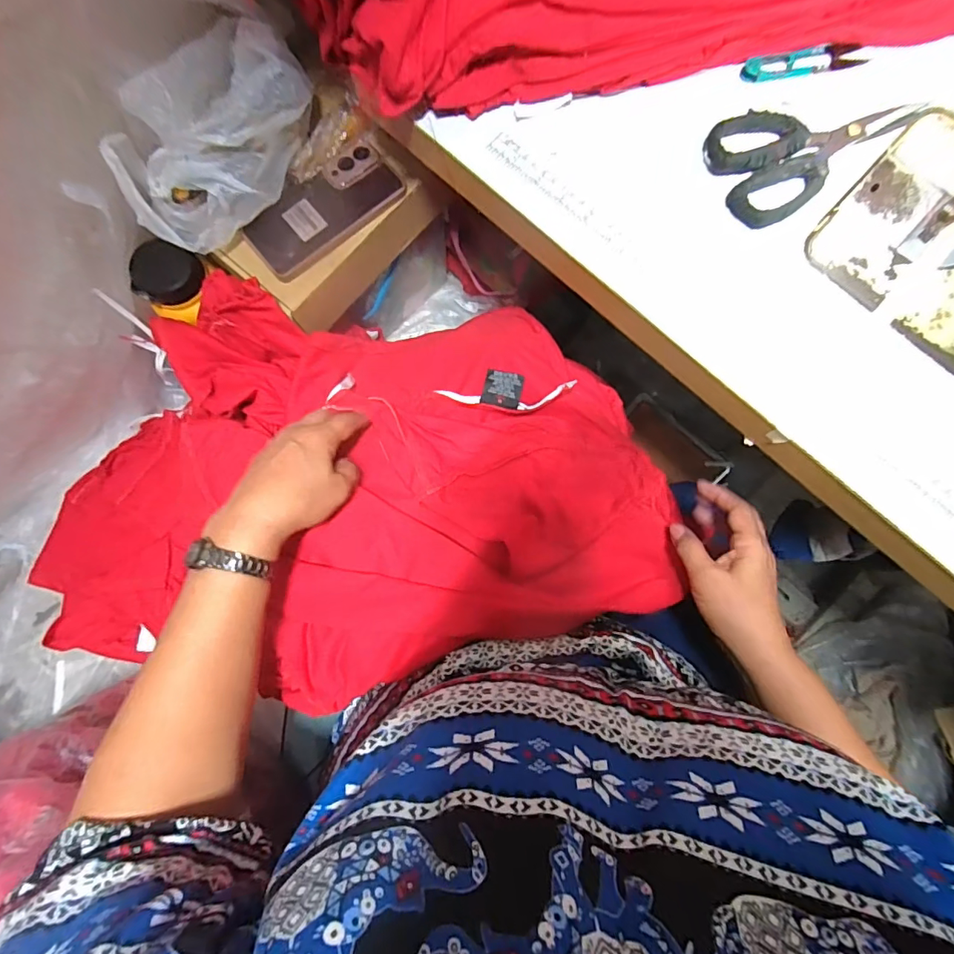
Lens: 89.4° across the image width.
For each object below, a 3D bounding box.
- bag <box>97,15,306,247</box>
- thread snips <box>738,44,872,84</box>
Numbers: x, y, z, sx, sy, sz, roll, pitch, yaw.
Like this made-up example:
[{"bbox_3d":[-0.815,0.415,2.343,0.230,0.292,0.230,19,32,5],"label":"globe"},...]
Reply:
[{"bbox_3d":[-0.235,-0.312,0.451,0.208,0.107,0.106,-43,83,-6],"label":"bag"},{"bbox_3d":[0.265,-0.335,0.391,0.100,0.006,0.025,-11,81,-2],"label":"thread snips"}]

